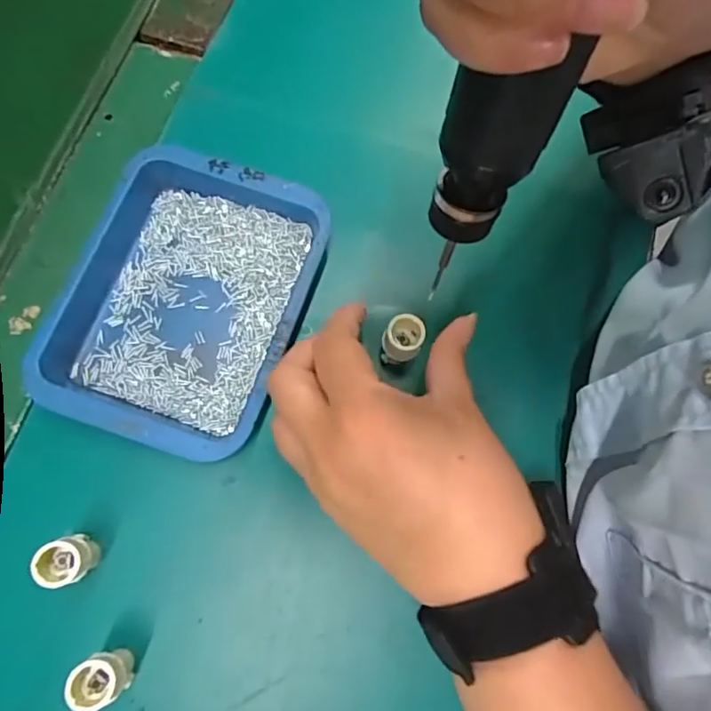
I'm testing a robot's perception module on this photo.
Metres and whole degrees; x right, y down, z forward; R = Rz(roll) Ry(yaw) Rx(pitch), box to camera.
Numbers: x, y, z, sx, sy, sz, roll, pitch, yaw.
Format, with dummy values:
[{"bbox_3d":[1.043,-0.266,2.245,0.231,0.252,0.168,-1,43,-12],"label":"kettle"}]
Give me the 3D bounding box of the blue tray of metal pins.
[{"bbox_3d":[-0.091,-0.031,0.290,0.122,0.026,0.156,18,74,4],"label":"blue tray of metal pins"}]

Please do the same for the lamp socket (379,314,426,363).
[{"bbox_3d":[0.024,-0.007,0.275,0.020,0.025,0.022,0,74,-1],"label":"lamp socket"}]

